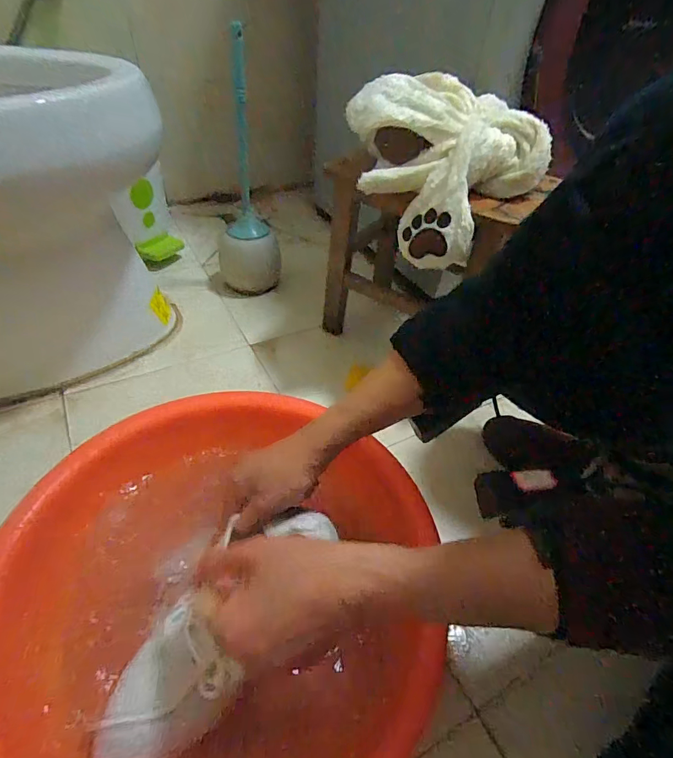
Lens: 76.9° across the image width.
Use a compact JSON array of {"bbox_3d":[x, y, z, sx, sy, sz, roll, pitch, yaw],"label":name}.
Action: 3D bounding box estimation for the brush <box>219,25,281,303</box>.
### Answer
[{"bbox_3d":[-0.175,-0.359,0.772,0.118,0.406,0.122,-9,47,-14],"label":"brush"}]

